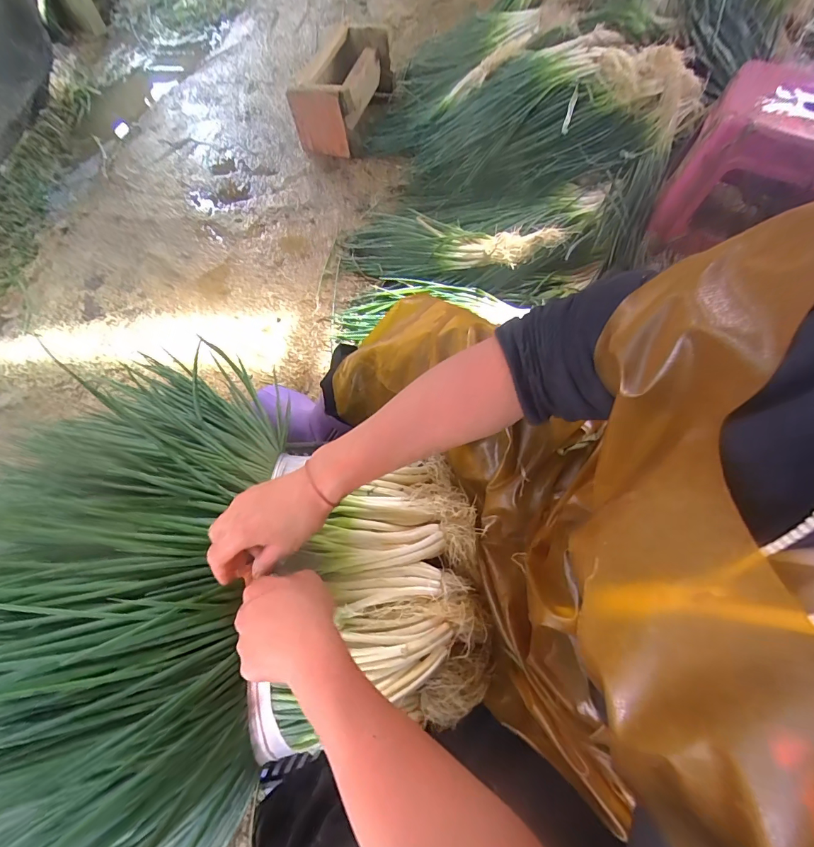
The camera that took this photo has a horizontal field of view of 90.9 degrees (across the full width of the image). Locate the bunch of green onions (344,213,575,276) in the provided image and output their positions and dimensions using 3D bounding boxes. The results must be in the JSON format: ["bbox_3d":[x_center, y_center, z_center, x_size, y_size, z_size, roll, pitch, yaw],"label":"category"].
[{"bbox_3d":[0.069,-0.410,0.908,0.523,0.066,0.149,12,66,26],"label":"bunch of green onions"}]

